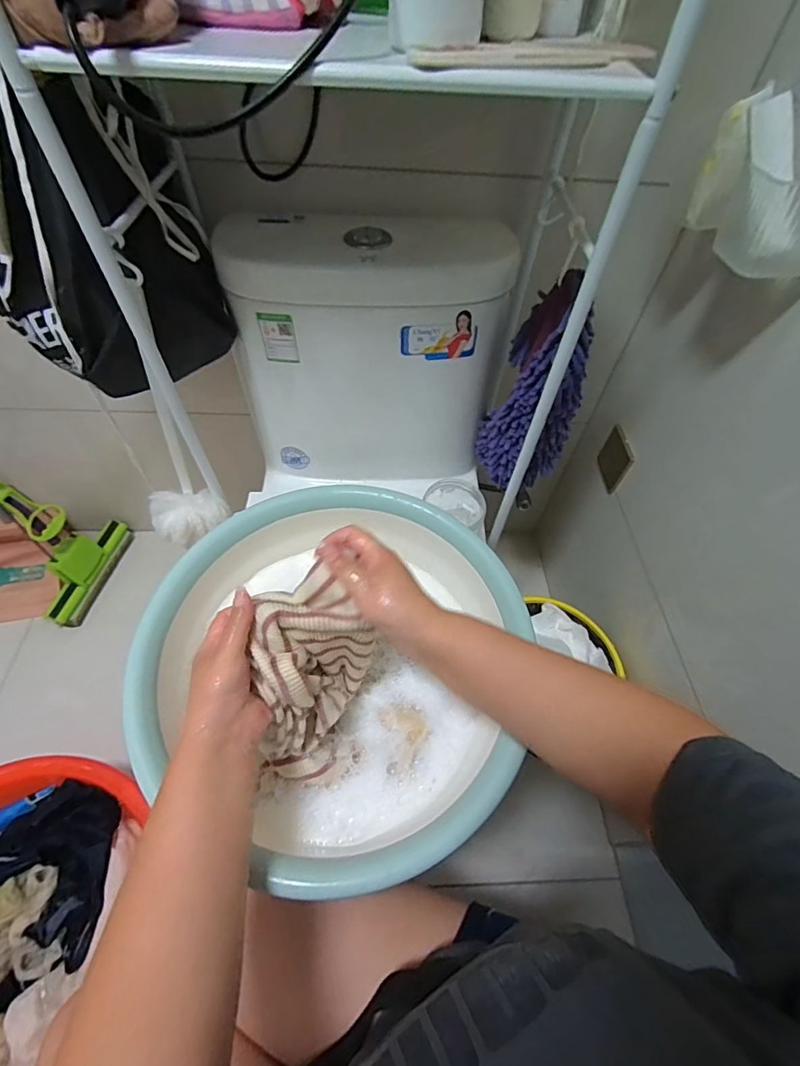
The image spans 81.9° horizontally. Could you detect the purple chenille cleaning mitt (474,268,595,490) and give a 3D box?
[{"bbox_3d":[0.182,-0.193,0.644,0.086,0.279,0.129,-23,59,-19],"label":"purple chenille cleaning mitt"}]

